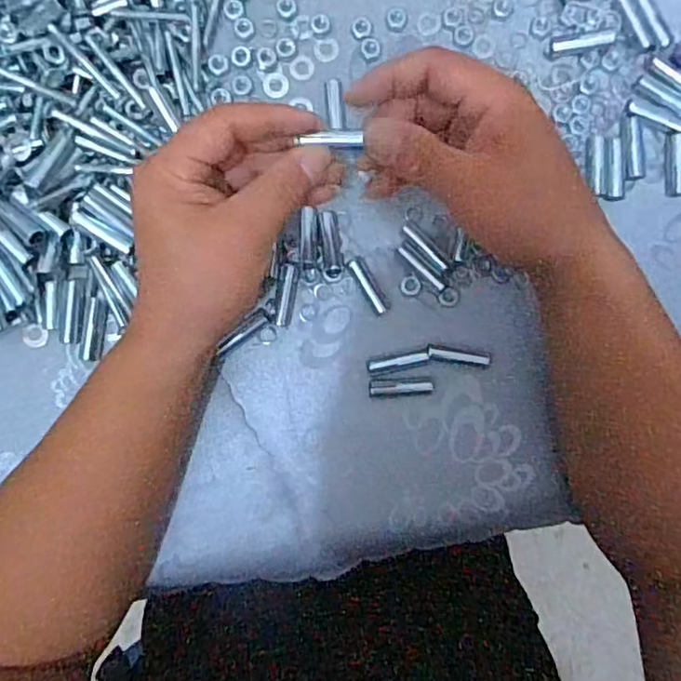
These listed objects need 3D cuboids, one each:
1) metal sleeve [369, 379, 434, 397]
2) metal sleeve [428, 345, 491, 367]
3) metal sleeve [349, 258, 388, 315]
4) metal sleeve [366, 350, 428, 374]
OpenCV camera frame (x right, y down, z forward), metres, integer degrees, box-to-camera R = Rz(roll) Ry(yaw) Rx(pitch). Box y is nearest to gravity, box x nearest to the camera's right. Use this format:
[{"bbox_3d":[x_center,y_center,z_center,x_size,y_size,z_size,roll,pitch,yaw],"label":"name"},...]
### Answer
[{"bbox_3d":[0.038,0.030,0.388,0.039,0.007,0.010,-3,87,-2],"label":"metal sleeve"},{"bbox_3d":[0.075,0.010,0.390,0.040,0.007,0.009,9,86,-1],"label":"metal sleeve"},{"bbox_3d":[0.018,-0.034,0.391,0.010,0.006,0.038,-28,88,-3],"label":"metal sleeve"},{"bbox_3d":[0.036,0.014,0.389,0.039,0.005,0.008,-10,87,-2],"label":"metal sleeve"}]

